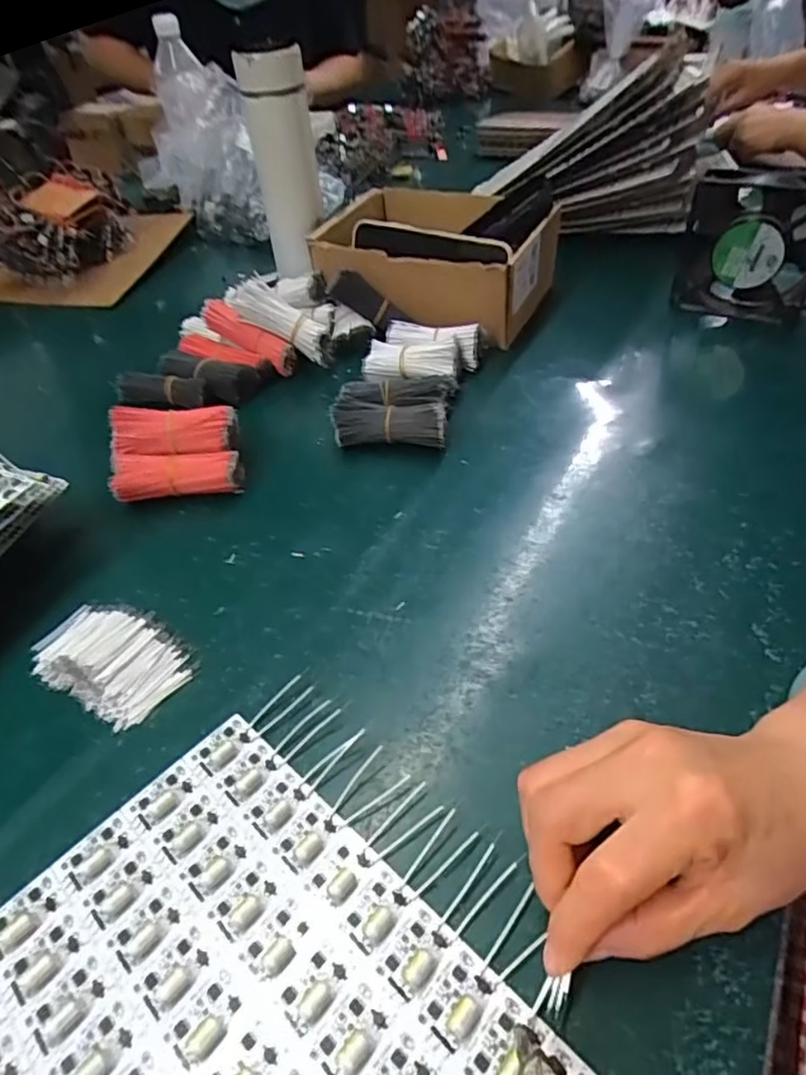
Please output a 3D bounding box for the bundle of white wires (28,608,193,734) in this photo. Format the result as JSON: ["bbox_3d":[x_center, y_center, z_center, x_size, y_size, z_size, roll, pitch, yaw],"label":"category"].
[{"bbox_3d":[-0.176,0.069,0.356,0.099,0.017,0.053,20,49,24],"label":"bundle of white wires"}]

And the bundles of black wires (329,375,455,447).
[{"bbox_3d":[-0.008,-0.105,0.508,0.093,0.034,0.067,4,44,9],"label":"bundles of black wires"}]

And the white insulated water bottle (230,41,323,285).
[{"bbox_3d":[-0.130,-0.415,0.685,0.069,0.203,0.084,-10,44,-5],"label":"white insulated water bottle"}]

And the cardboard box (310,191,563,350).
[{"bbox_3d":[0.042,-0.304,0.664,0.240,0.096,0.197,18,48,22],"label":"cardboard box"}]

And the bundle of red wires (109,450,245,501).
[{"bbox_3d":[-0.169,-0.045,0.460,0.090,0.033,0.032,-6,44,-1],"label":"bundle of red wires"}]

